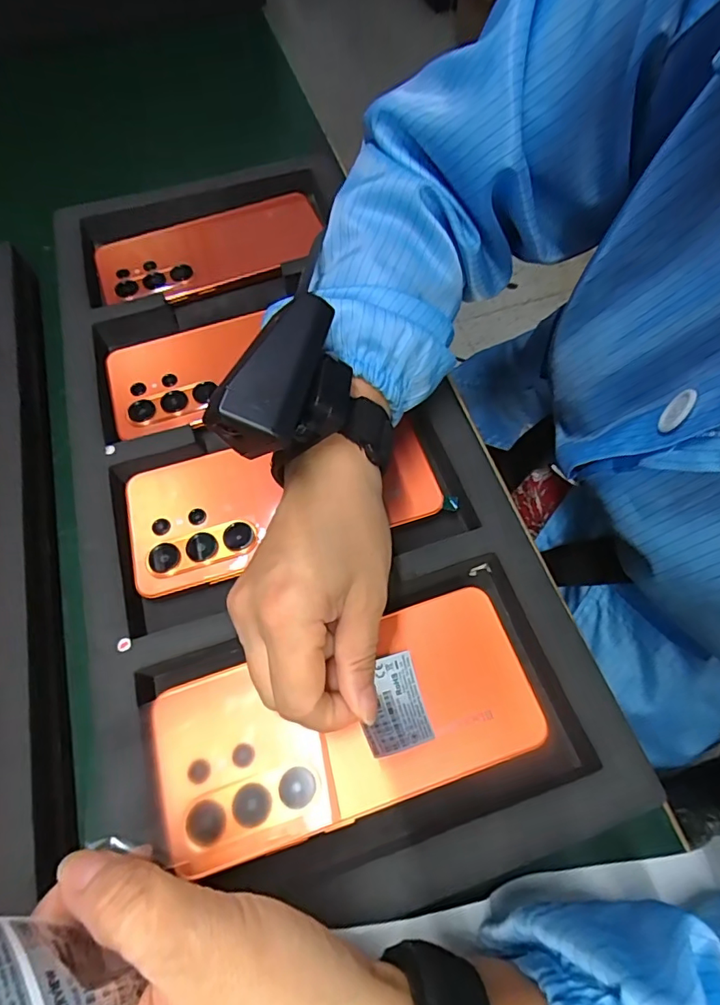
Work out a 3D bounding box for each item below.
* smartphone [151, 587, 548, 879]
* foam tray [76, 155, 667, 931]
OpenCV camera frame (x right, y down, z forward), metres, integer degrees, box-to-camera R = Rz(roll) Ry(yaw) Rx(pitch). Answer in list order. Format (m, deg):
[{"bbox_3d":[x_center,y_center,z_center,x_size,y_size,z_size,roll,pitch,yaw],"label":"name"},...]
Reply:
[{"bbox_3d":[-0.005,0.099,0.227,0.168,0.006,0.076,-17,65,-9],"label":"smartphone"},{"bbox_3d":[-0.058,-0.050,0.300,0.216,0.030,0.488,-19,65,-5],"label":"foam tray"}]

